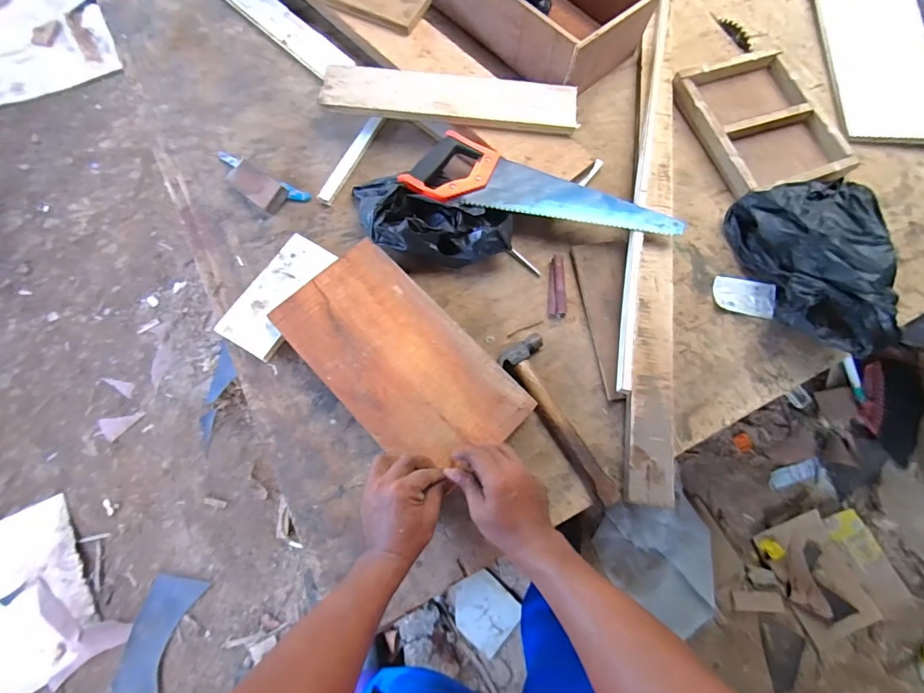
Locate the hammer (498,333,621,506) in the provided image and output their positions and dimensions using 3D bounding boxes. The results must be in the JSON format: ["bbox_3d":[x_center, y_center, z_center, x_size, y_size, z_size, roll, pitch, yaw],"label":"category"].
[{"bbox_3d":[0.148,0.099,0.638,0.065,0.028,0.250,-29,74,-15],"label":"hammer"}]

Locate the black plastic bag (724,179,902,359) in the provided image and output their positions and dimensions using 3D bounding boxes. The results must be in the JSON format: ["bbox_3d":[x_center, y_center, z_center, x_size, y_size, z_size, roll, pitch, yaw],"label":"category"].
[{"bbox_3d":[0.549,-0.124,0.688,0.167,0.111,0.287,-8,72,-5],"label":"black plastic bag"}]

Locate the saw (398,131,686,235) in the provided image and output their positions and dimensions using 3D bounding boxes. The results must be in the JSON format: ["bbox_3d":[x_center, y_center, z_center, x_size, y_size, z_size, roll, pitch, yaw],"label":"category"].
[{"bbox_3d":[0.132,-0.260,0.721,0.428,0.021,0.114,11,68,0],"label":"saw"}]

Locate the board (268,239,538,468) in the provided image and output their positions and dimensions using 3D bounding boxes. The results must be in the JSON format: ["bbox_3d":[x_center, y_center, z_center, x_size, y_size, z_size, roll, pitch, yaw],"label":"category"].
[{"bbox_3d":[-0.086,0.016,0.625,0.187,0.010,0.344,-42,76,-13],"label":"board"}]

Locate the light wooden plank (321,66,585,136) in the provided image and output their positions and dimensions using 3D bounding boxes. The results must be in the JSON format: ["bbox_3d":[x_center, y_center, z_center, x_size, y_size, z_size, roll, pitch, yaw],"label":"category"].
[{"bbox_3d":[-0.018,-0.424,0.764,0.419,0.022,0.097,5,78,-2],"label":"light wooden plank"}]

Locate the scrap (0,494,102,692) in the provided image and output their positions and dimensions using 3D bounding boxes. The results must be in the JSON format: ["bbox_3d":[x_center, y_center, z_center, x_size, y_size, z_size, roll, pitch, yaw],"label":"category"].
[{"bbox_3d":[-1.185,0.678,1.236,0.257,0.023,0.455,-29,69,-19],"label":"scrap"}]

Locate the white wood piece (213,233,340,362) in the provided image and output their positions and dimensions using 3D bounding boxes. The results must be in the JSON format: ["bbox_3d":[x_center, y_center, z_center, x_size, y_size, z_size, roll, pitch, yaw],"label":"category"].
[{"bbox_3d":[-0.272,-0.079,0.679,0.091,0.026,0.193,30,73,10],"label":"white wood piece"}]

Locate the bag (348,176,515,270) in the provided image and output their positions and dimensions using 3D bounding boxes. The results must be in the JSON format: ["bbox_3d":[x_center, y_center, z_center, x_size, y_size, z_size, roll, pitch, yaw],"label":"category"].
[{"bbox_3d":[-0.056,-0.193,0.706,0.260,0.072,0.127,20,68,3],"label":"bag"}]

